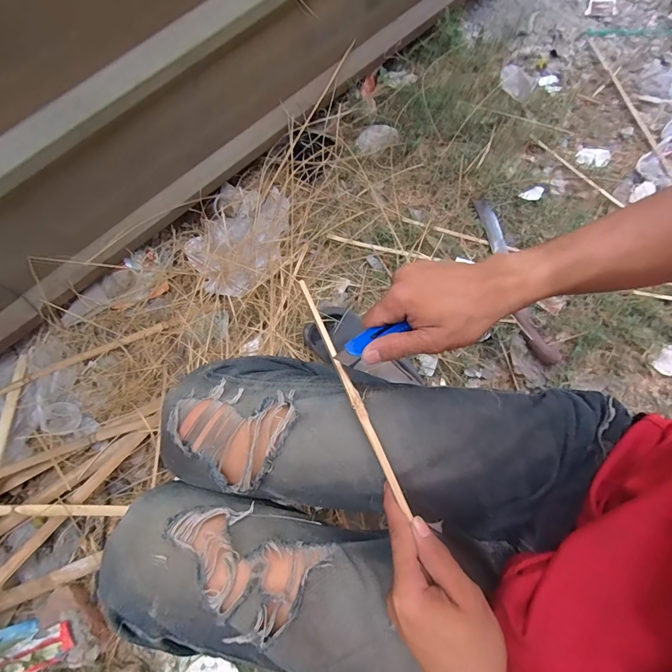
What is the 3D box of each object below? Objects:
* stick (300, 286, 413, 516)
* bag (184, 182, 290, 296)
[{"bbox_3d":[0.013,0.049,0.355,0.009,0.010,0.229,-24,77,-5],"label":"stick"},{"bbox_3d":[-0.229,-0.237,0.912,0.233,0.048,0.290,27,75,13],"label":"bag"}]

